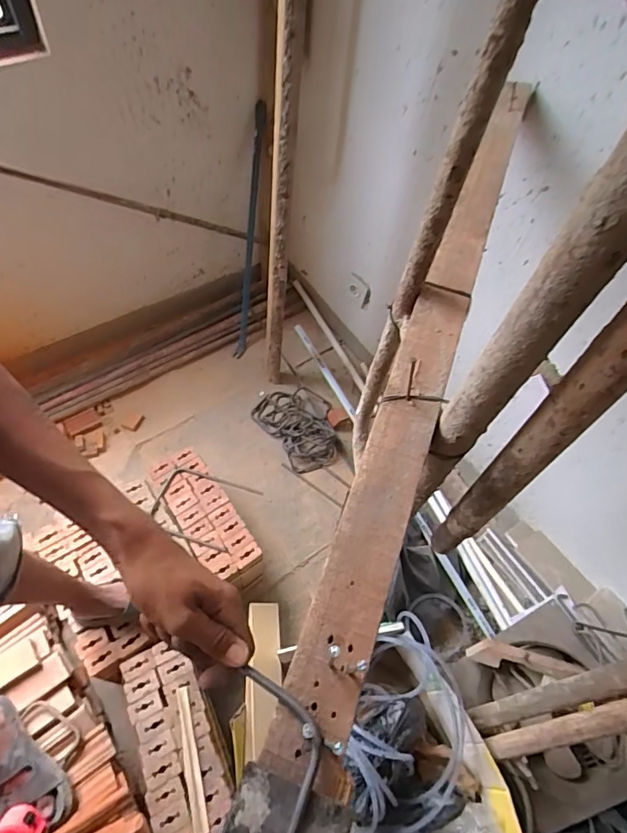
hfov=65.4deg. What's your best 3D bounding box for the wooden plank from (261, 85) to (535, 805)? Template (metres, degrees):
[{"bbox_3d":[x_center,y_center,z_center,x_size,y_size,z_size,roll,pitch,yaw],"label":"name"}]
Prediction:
[{"bbox_3d":[0.137,-0.103,0.546,0.065,0.025,0.872,18,62,9],"label":"wooden plank"}]

